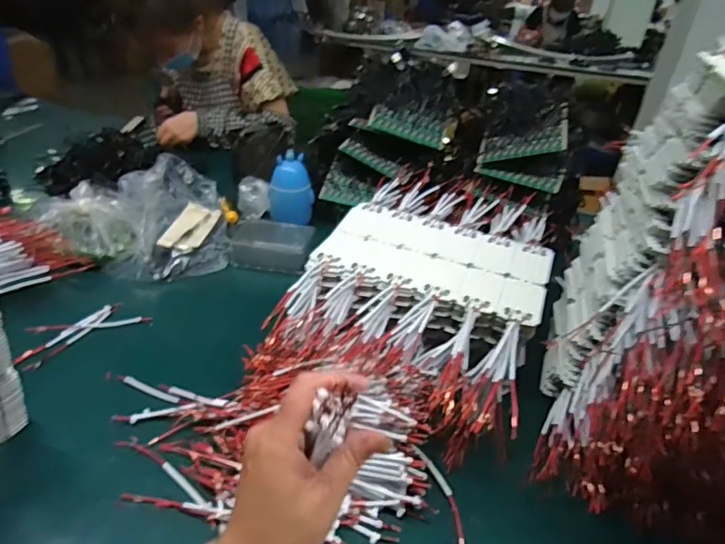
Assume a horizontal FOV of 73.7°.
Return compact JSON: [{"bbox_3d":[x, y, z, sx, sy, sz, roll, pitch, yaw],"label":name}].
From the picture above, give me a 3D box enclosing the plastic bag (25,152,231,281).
[{"bbox_3d":[-0.405,-0.112,0.873,0.296,0.077,0.333,-8,35,-19],"label":"plastic bag"}]

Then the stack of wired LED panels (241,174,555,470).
[{"bbox_3d":[0.094,0.014,0.691,0.300,0.128,0.444,15,34,17],"label":"stack of wired LED panels"}]

